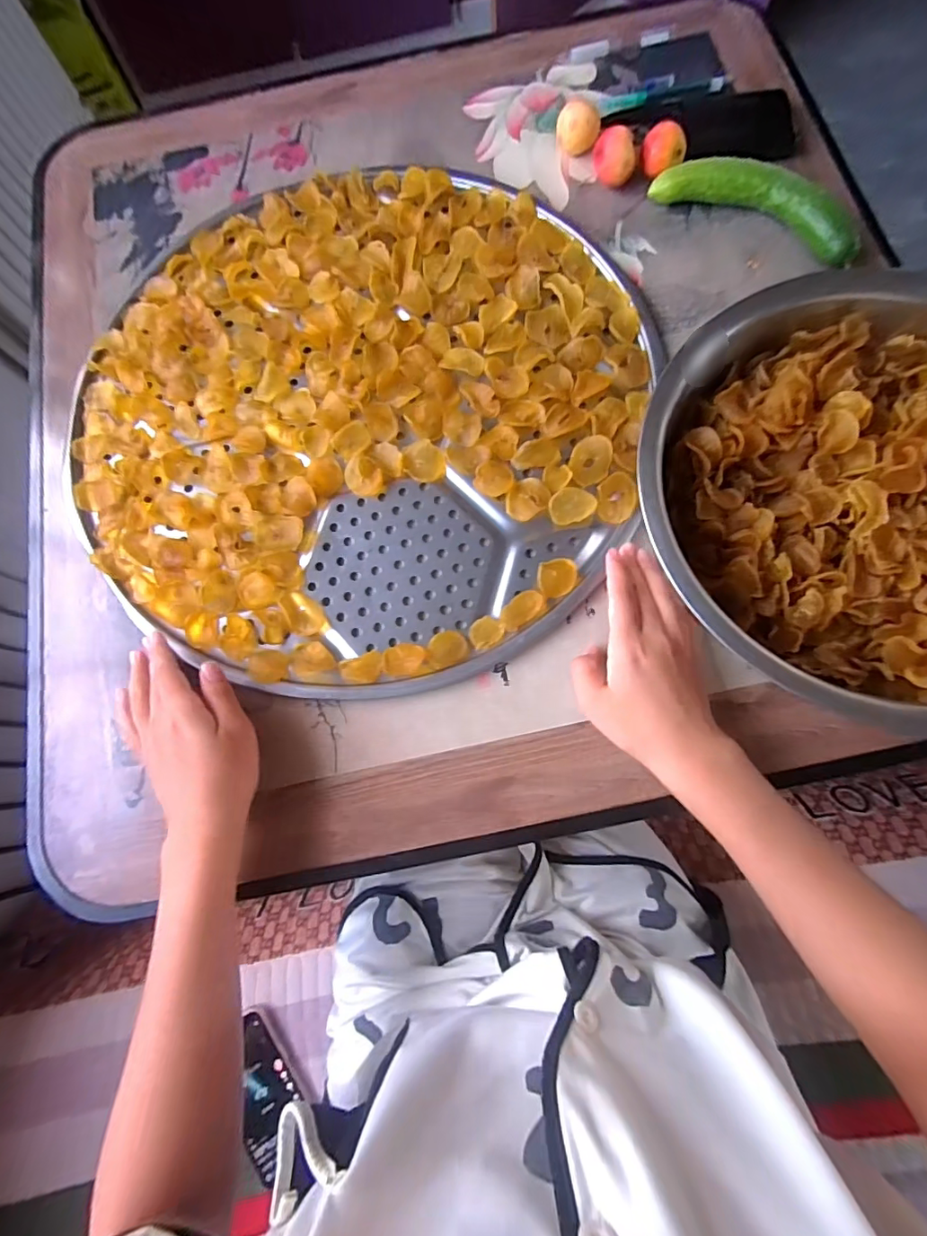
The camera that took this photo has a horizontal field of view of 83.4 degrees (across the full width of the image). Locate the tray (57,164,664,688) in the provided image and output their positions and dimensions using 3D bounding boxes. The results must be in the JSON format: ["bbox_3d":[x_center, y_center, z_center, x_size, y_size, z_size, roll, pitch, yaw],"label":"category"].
[{"bbox_3d":[-0.086,-0.181,0.451,0.483,0.023,0.475,-14,76,-3],"label":"tray"}]

